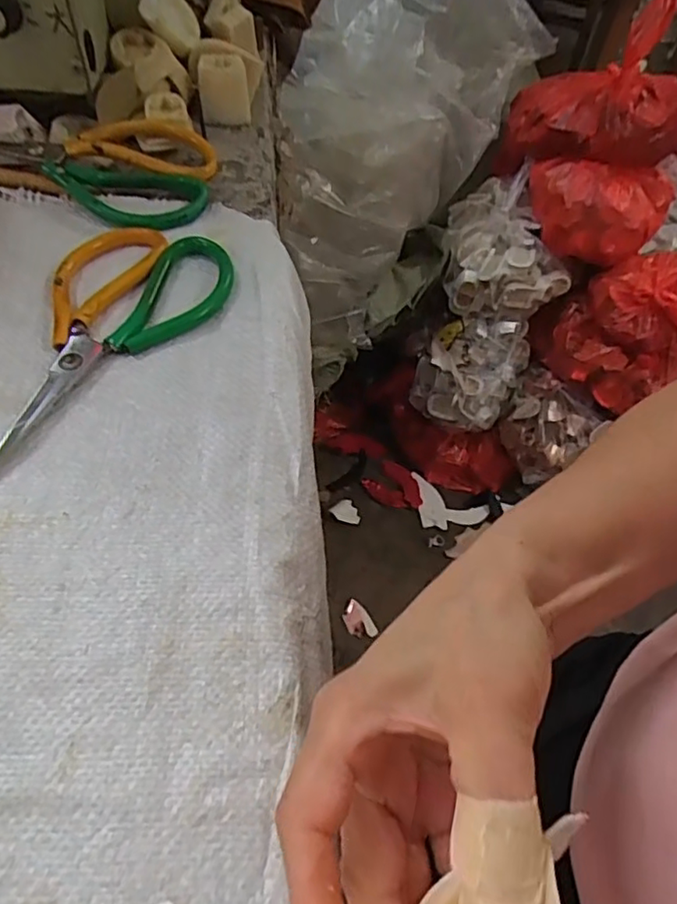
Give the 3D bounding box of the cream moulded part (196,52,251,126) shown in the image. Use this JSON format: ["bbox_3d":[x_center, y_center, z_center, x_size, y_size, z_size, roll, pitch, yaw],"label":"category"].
[{"bbox_3d":[-0.093,-0.290,0.493,0.042,0.050,0.013,-13,27,-27],"label":"cream moulded part"}]

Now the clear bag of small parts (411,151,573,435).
[{"bbox_3d":[0.264,-0.253,1.052,0.205,0.429,0.138,12,10,4],"label":"clear bag of small parts"}]

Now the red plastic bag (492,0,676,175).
[{"bbox_3d":[0.418,-0.557,0.975,0.282,0.206,0.197,-1,53,-8],"label":"red plastic bag"}]

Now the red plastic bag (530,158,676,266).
[{"bbox_3d":[0.413,-0.391,0.976,0.220,0.104,0.143,14,53,4],"label":"red plastic bag"}]

